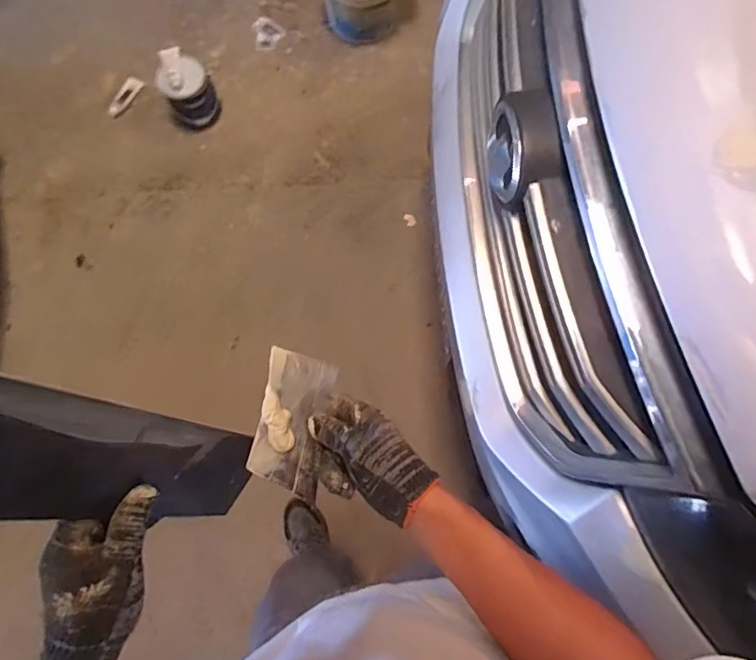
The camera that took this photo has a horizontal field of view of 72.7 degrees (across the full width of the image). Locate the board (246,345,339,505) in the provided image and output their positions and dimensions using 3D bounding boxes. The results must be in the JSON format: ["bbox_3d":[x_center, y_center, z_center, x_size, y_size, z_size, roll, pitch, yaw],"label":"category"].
[{"bbox_3d":[-0.076,0.083,0.472,0.068,0.011,0.126,24,62,-32],"label":"board"}]

